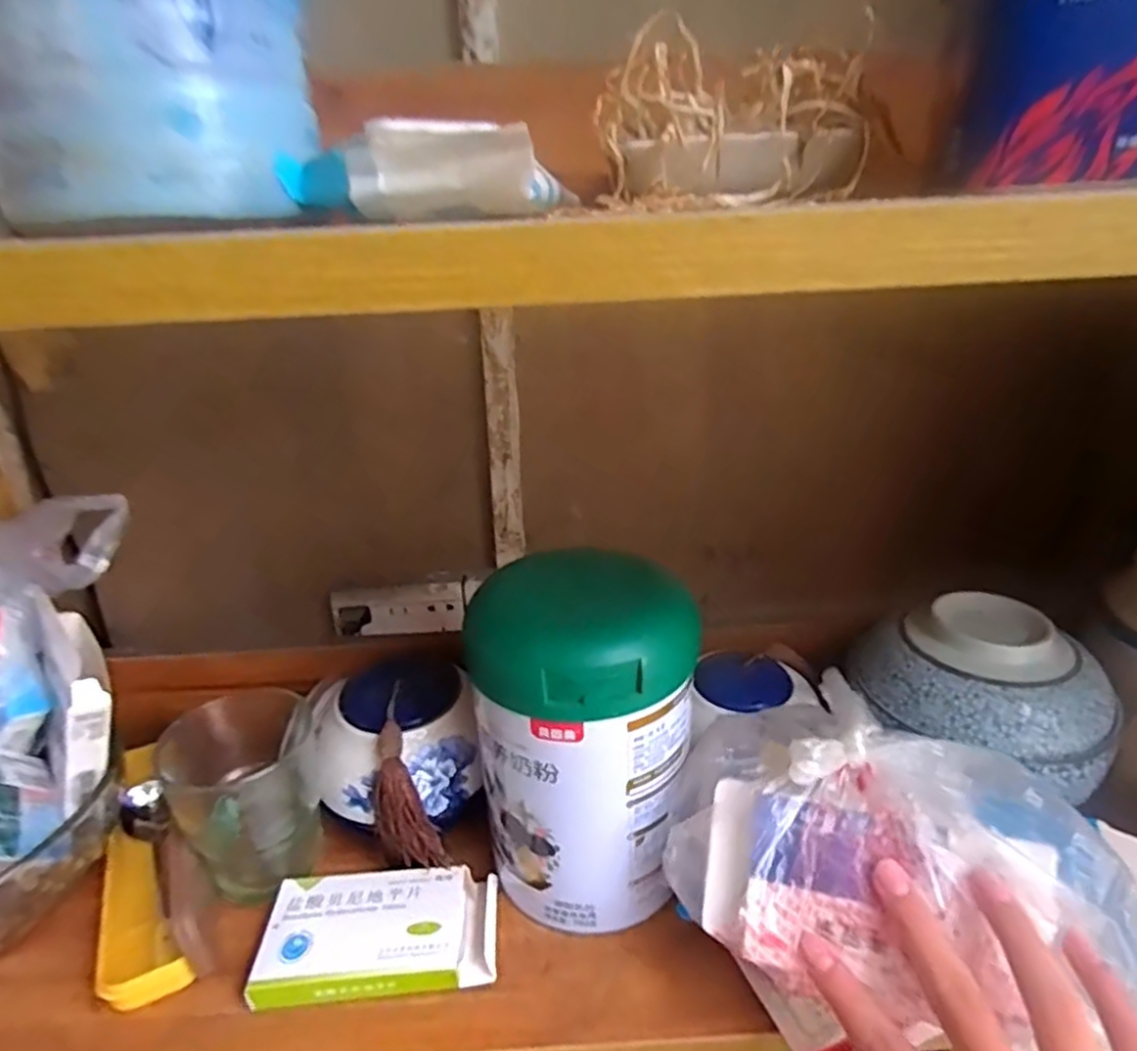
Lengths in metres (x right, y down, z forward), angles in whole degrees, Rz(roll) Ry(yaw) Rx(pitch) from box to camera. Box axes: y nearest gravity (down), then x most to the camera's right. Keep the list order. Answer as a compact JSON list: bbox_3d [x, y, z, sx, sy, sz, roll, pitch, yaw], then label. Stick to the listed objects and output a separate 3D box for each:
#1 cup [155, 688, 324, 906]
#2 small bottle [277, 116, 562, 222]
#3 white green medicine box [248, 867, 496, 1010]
[{"bbox_3d":[-0.200,0.172,0.442,0.087,0.105,0.087,-16,28,-25],"label":"cup"},{"bbox_3d":[-0.058,-0.132,0.262,0.104,0.032,0.016,2,25,10],"label":"small bottle"},{"bbox_3d":[-0.108,0.235,0.405,0.129,0.021,0.068,-3,25,0],"label":"white green medicine box"}]

